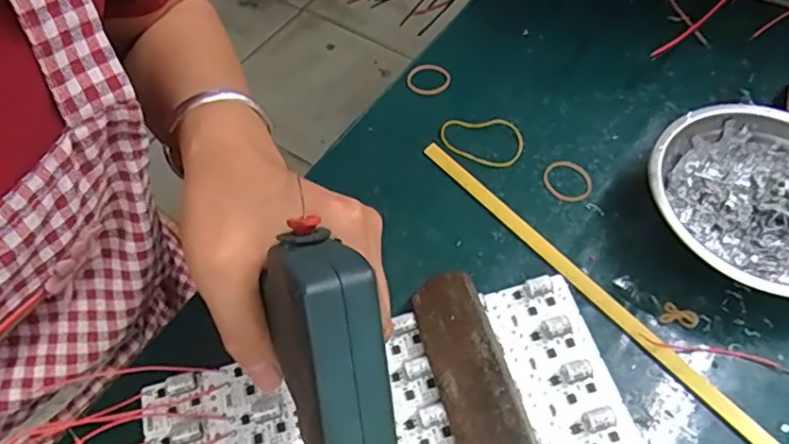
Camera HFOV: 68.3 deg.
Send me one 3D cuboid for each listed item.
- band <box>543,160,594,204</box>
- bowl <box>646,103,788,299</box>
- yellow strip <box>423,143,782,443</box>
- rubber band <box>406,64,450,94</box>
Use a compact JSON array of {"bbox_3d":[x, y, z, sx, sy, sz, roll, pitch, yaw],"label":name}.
[{"bbox_3d":[0.112,-0.027,0.376,0.030,0.004,0.031,0,58,1],"label":"band"},{"bbox_3d":[0.212,-0.010,0.340,0.124,0.041,0.123,0,58,1],"label":"bowl"},{"bbox_3d":[0.126,0.051,0.326,0.011,0.006,0.311,-36,64,-19],"label":"yellow strip"},{"bbox_3d":[0.024,-0.104,0.423,0.032,0.006,0.026,-6,58,-3],"label":"rubber band"}]

